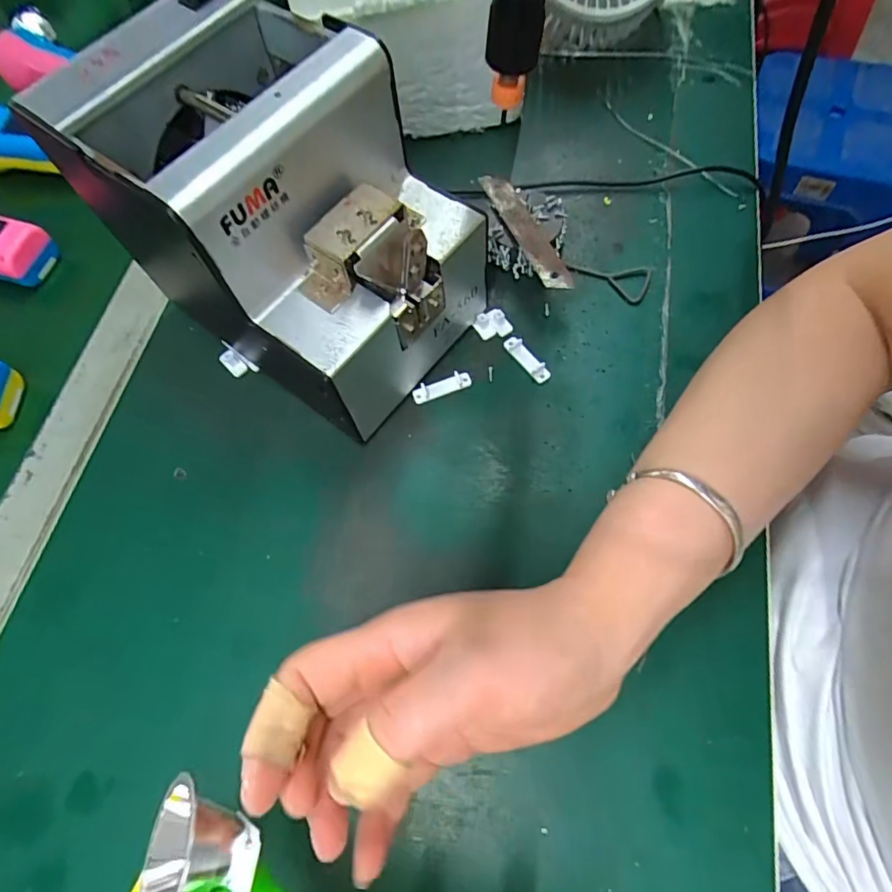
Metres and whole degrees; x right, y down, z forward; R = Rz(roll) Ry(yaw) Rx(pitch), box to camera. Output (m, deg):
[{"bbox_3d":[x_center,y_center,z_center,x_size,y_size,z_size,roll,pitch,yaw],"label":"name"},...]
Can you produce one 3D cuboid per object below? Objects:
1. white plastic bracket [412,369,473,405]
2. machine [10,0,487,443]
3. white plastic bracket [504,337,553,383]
[{"bbox_3d":[-0.003,-0.037,0.326,0.038,0.007,0.011,-20,66,-6],"label":"white plastic bracket"},{"bbox_3d":[-0.083,-0.114,0.286,0.170,0.153,0.127,34,72,16],"label":"machine"},{"bbox_3d":[0.051,-0.055,0.329,0.009,0.007,0.037,-36,69,-13],"label":"white plastic bracket"}]

